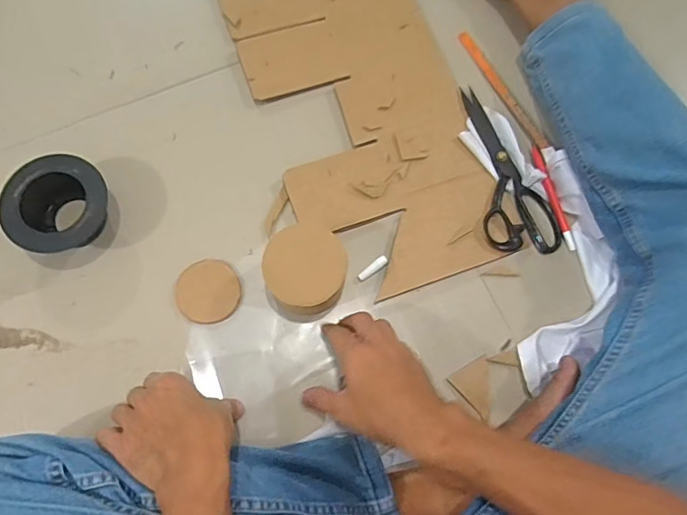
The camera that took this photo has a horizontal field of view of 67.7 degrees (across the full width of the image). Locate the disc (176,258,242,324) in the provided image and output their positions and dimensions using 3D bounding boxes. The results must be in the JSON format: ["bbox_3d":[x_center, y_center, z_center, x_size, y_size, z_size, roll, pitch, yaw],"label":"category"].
[{"bbox_3d":[-0.149,0.037,0.564,0.066,0.007,0.069,0,74,0],"label":"disc"}]

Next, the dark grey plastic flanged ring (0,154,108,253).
[{"bbox_3d":[-0.306,-0.055,0.558,0.104,0.056,0.103,0,74,0],"label":"dark grey plastic flanged ring"}]

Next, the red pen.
[{"bbox_3d":[0.244,-0.071,0.598,0.014,0.007,0.131,-14,75,-4],"label":"red pen"}]

